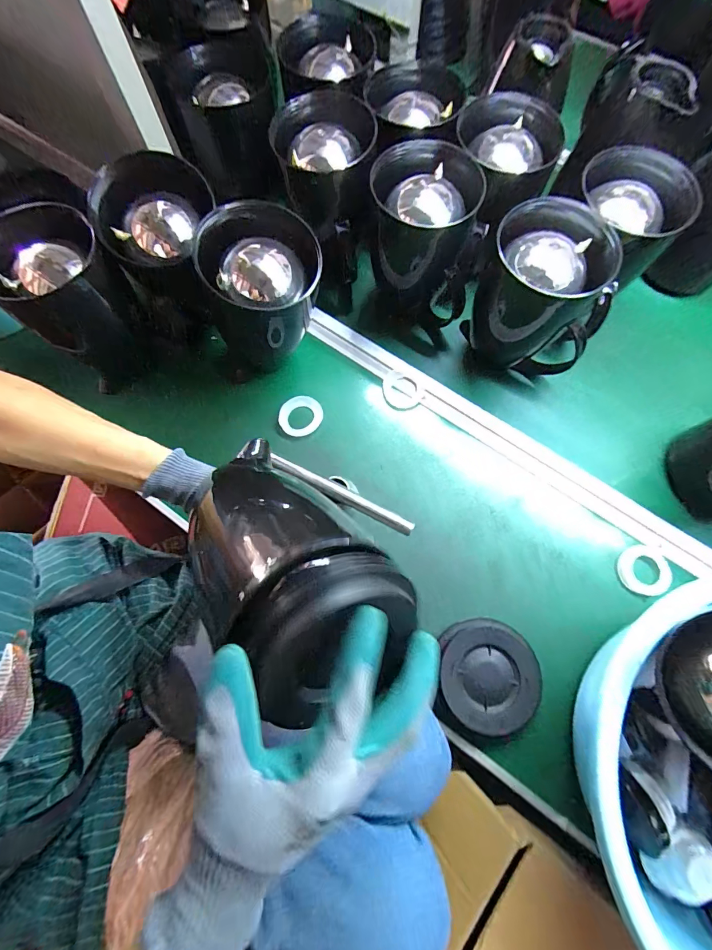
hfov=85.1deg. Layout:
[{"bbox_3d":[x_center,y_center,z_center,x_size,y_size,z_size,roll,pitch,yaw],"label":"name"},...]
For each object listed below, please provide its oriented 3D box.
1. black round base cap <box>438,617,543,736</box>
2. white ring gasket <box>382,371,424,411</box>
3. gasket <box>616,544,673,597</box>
[{"bbox_3d":[0.152,0.226,0.442,0.111,0.016,0.112,5,72,1],"label":"black round base cap"},{"bbox_3d":[0.068,-0.123,0.562,0.057,0.004,0.058,8,72,2],"label":"white ring gasket"},{"bbox_3d":[0.361,0.119,0.484,0.063,0.006,0.060,0,72,-1],"label":"gasket"}]

